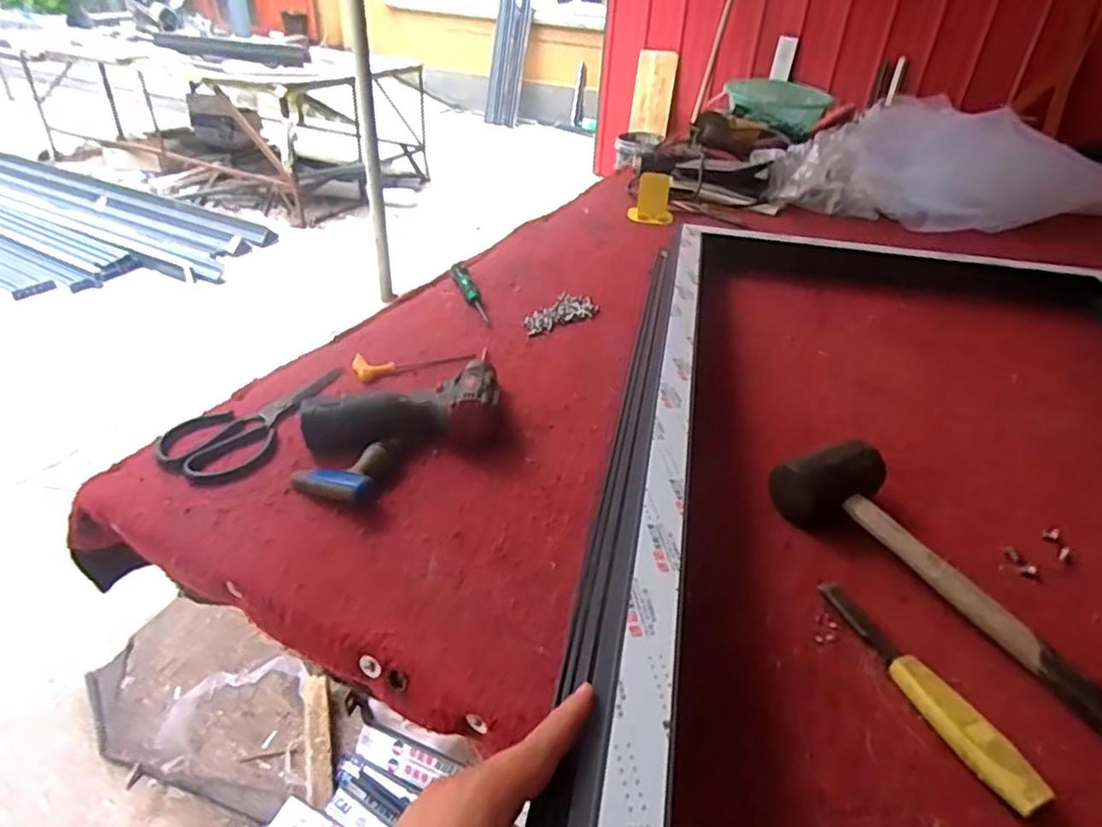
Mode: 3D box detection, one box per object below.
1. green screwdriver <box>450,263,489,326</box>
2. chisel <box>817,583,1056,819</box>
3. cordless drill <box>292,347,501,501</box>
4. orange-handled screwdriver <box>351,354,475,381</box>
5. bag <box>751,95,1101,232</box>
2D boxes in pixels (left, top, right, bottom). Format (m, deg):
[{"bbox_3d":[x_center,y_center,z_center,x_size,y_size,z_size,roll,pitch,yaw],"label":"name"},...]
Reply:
[{"bbox_3d":[-0.121,-0.182,0.981,0.024,0.015,0.153,-14,50,-20],"label":"green screwdriver"},{"bbox_3d":[0.266,0.194,0.476,0.026,0.019,0.189,-12,37,-18],"label":"chisel"},{"bbox_3d":[-0.151,0.008,0.681,0.244,0.057,0.130,-26,43,-33],"label":"cordless drill"},{"bbox_3d":[-0.172,-0.071,0.824,0.154,0.019,0.032,-15,38,-22],"label":"orange-handled screwdriver"},{"bbox_3d":[0.834,-0.541,1.406,0.708,0.166,0.285,-1,35,-6],"label":"bag"}]

